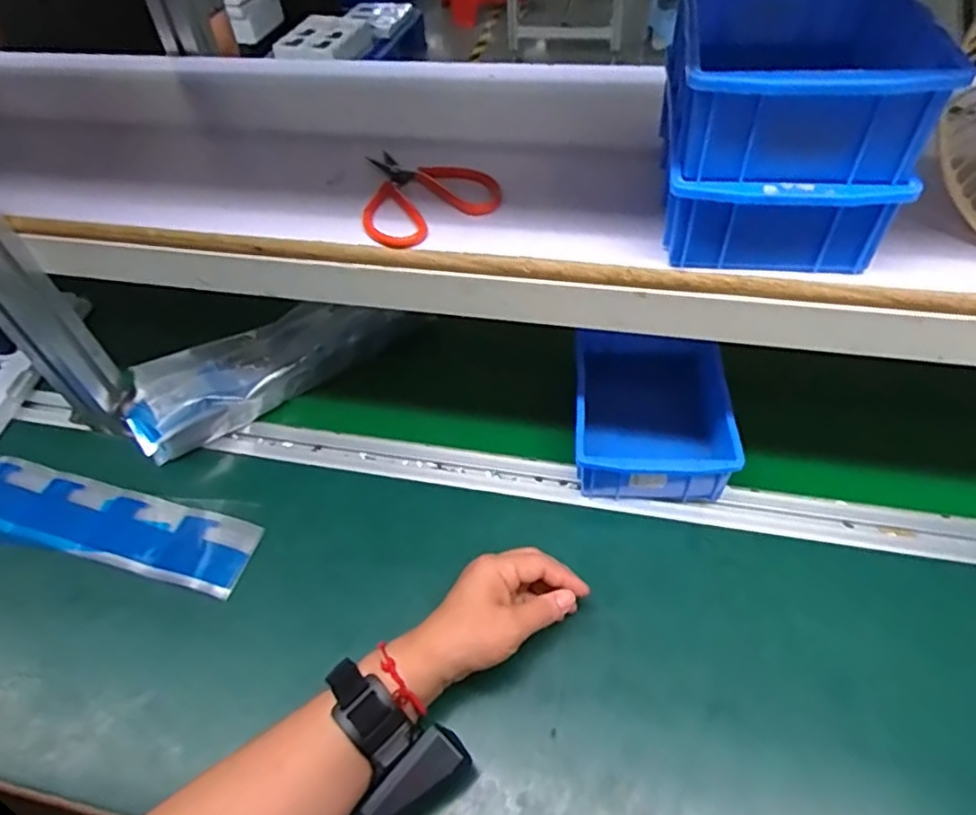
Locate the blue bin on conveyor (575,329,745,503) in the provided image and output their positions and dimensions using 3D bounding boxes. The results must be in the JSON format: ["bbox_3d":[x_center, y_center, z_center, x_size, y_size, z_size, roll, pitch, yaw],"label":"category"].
[{"bbox_3d":[0.150,0.001,0.599,0.137,0.065,0.177,3,50,8],"label":"blue bin on conveyor"}]

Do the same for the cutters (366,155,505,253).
[{"bbox_3d":[-0.064,-0.166,0.497,0.099,0.023,0.124,-36,56,-23],"label":"cutters"}]

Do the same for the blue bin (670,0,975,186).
[{"bbox_3d":[0.184,-0.213,0.398,0.129,0.059,0.191,4,50,9],"label":"blue bin"}]

